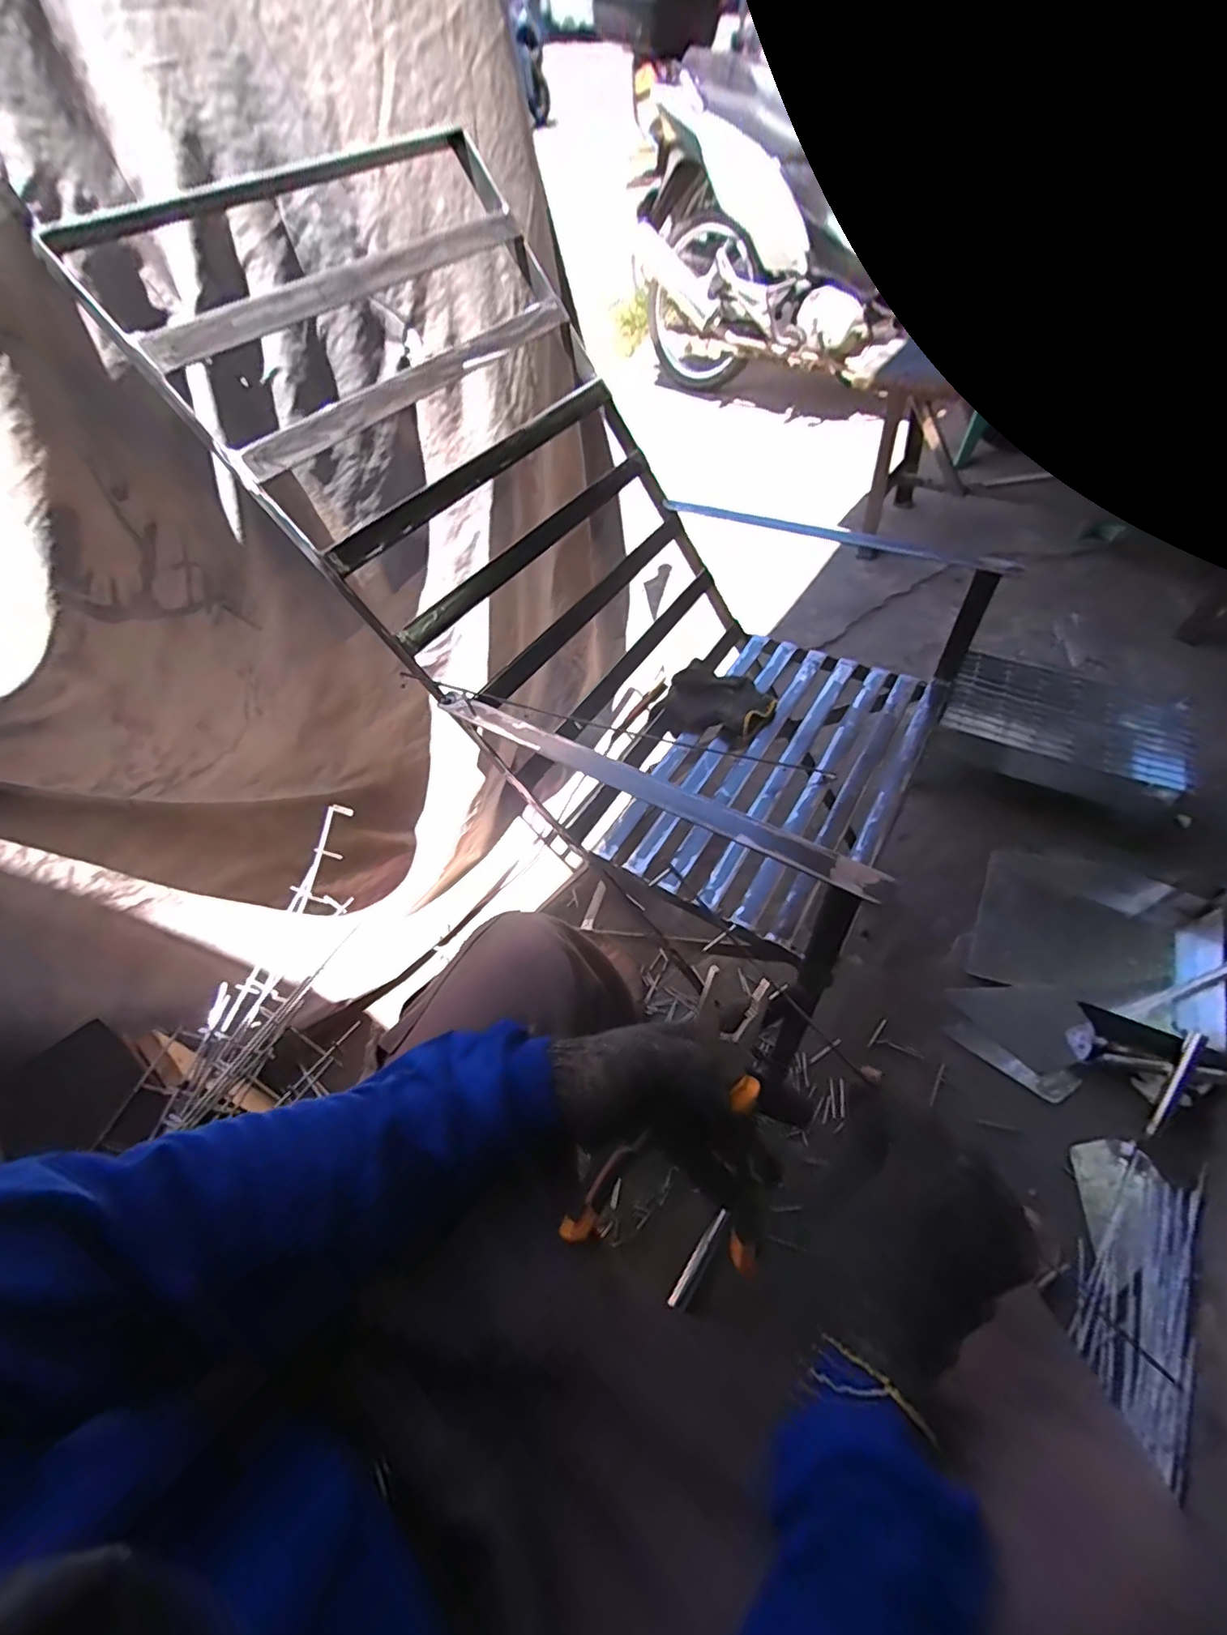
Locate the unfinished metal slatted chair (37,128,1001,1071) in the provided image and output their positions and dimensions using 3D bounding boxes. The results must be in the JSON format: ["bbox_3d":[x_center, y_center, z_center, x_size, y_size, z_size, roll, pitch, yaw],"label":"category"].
[{"bbox_3d":[0.003,-0.274,0.554,0.693,0.444,0.466,33,64,23],"label":"unfinished metal slatted chair"}]

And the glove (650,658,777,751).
[{"bbox_3d":[0.129,-0.139,0.709,0.127,0.032,0.111,27,62,20],"label":"glove"}]

